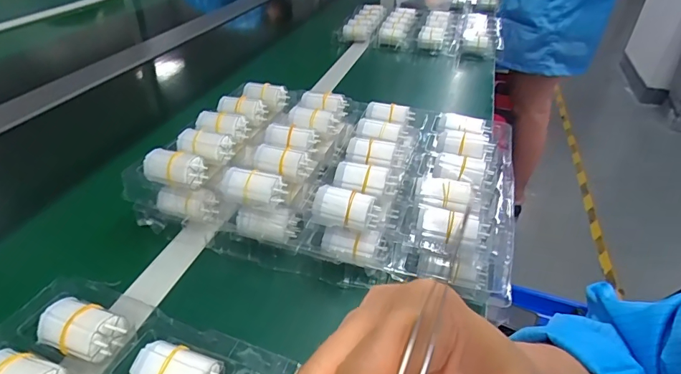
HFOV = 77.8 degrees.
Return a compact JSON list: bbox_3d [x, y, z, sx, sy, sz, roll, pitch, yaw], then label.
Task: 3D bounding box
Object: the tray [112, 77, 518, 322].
[{"bbox_3d":[-0.002,-0.028,0.512,0.391,0.067,0.278,12,38,13],"label":"tray"}]

